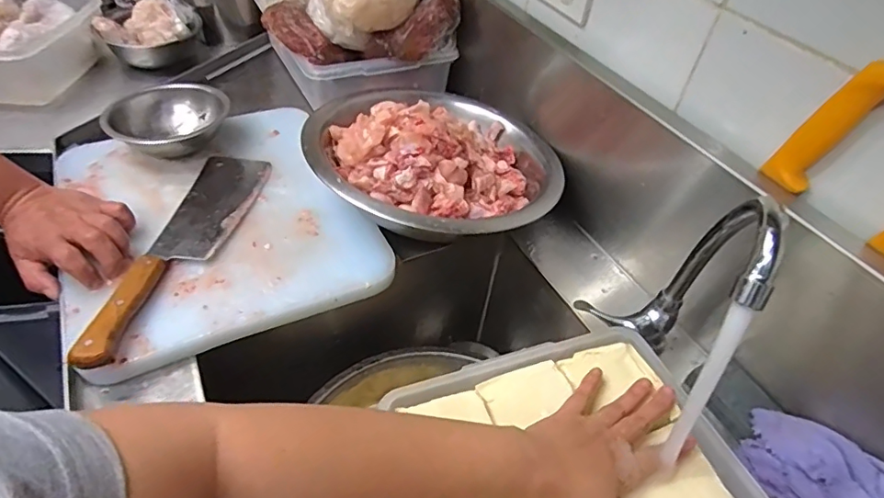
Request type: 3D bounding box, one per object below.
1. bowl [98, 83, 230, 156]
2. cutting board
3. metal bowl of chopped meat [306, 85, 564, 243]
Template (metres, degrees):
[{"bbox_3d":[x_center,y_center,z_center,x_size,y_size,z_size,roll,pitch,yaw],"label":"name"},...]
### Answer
[{"bbox_3d":[-0.370,-0.163,0.710,0.146,0.060,0.143,0,47,-7],"label":"bowl"},{"bbox_3d":[-0.285,-0.047,0.648,0.325,0.031,0.389,-19,52,-23],"label":"cutting board"},{"bbox_3d":[-0.008,-0.122,0.672,0.315,0.102,0.300,3,47,-4],"label":"metal bowl of chopped meat"}]

